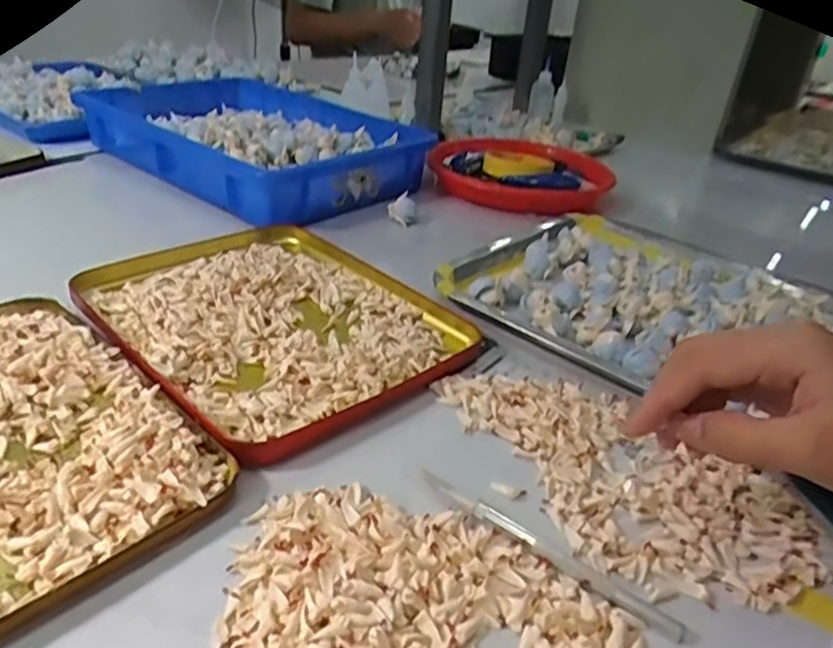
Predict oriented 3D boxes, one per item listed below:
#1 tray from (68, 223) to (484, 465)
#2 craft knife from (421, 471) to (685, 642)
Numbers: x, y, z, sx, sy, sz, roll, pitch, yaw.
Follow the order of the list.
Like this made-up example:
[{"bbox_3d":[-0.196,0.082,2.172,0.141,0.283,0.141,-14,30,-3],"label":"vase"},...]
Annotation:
[{"bbox_3d":[-0.108,-0.011,0.464,0.202,0.019,0.258,-23,41,-40],"label":"tray"},{"bbox_3d":[0.059,0.105,0.303,0.134,0.004,0.012,24,34,28],"label":"craft knife"}]

